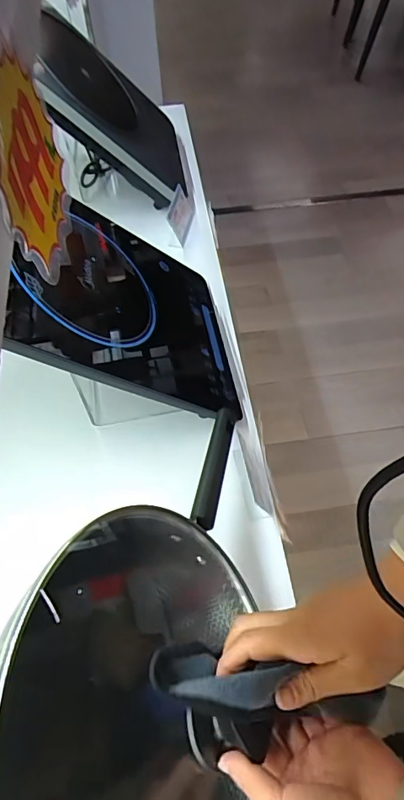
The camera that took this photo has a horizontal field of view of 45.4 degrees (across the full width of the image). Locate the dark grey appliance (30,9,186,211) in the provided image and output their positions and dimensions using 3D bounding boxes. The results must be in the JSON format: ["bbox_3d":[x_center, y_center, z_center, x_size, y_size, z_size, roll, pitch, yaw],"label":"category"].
[{"bbox_3d":[-0.166,-0.556,0.911,0.068,0.342,0.302,-25,55,32],"label":"dark grey appliance"}]

